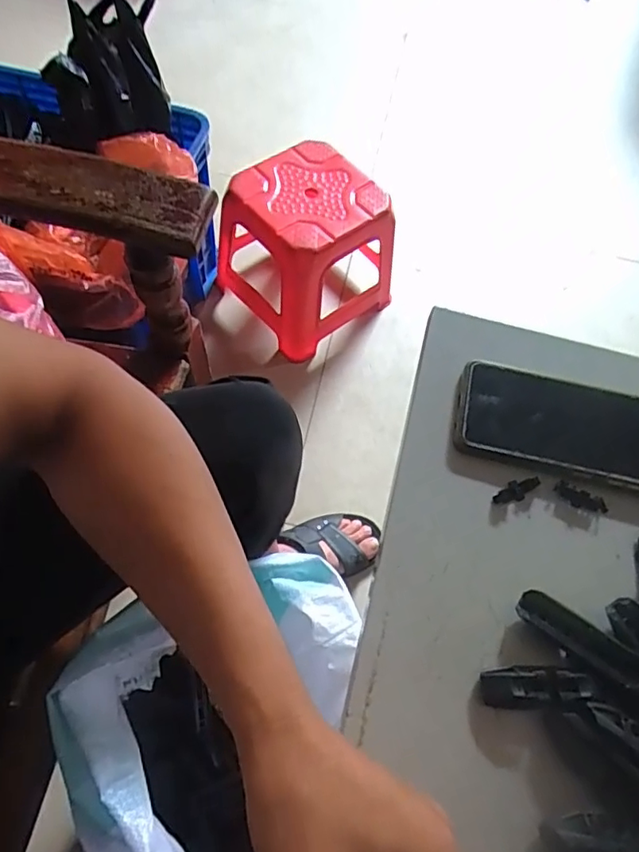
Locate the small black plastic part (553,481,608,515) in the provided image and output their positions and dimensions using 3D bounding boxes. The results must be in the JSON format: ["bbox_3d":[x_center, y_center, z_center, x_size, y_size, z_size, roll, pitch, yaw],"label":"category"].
[{"bbox_3d":[0.181,0.051,0.384,0.037,0.006,0.012,21,62,8],"label":"small black plastic part"}]

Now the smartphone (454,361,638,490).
[{"bbox_3d":[0.182,0.000,0.400,0.164,0.009,0.073,12,68,4],"label":"smartphone"}]

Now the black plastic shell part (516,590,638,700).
[{"bbox_3d":[0.174,0.139,0.326,0.120,0.015,0.022,34,65,15],"label":"black plastic shell part"}]

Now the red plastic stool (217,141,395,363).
[{"bbox_3d":[-0.031,-0.332,1.044,0.259,0.244,0.261,-33,70,-21],"label":"red plastic stool"}]

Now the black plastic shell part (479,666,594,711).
[{"bbox_3d":[0.125,0.150,0.318,0.061,0.023,0.022,-6,61,7],"label":"black plastic shell part"}]

